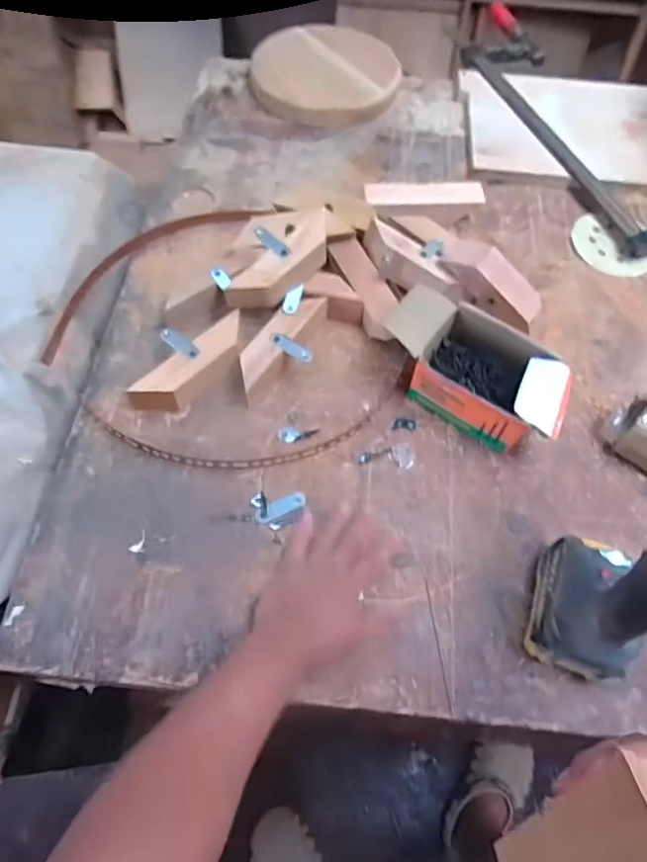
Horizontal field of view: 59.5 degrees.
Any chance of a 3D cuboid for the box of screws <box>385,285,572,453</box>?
[{"bbox_3d":[0.171,-0.070,0.640,0.210,0.078,0.120,33,65,13],"label":"box of screws"}]

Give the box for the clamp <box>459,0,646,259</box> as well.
[{"bbox_3d":[0.380,-0.514,0.918,0.147,0.030,0.621,-18,65,-12],"label":"clamp"}]

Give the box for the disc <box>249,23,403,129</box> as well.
[{"bbox_3d":[0.002,-0.597,0.938,0.234,0.031,0.238,1,62,-3],"label":"disc"}]

